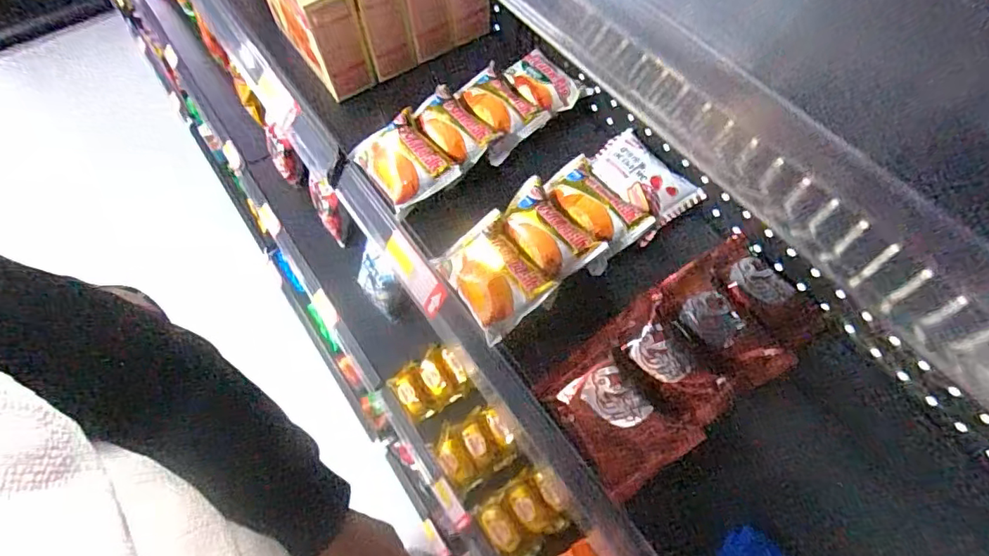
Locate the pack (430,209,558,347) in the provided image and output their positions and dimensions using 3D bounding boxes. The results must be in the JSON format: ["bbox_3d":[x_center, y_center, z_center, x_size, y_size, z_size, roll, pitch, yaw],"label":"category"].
[{"bbox_3d":[-0.001,-0.003,0.457,0.066,0.033,0.094,-30,64,-15],"label":"pack"}]

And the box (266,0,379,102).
[{"bbox_3d":[-0.202,-0.290,0.580,0.054,0.118,0.158,-34,65,-17],"label":"box"}]

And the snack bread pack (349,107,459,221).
[{"bbox_3d":[-0.089,-0.111,0.522,0.071,0.032,0.096,-44,81,8],"label":"snack bread pack"}]

